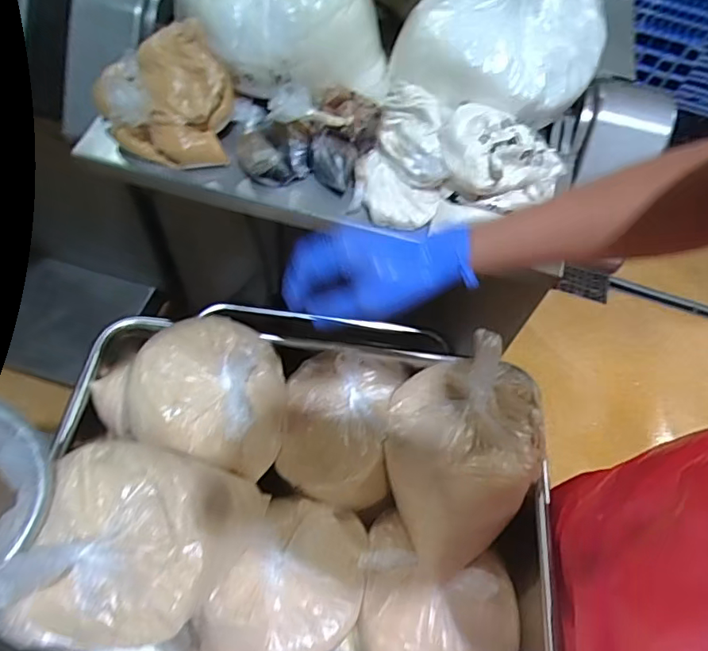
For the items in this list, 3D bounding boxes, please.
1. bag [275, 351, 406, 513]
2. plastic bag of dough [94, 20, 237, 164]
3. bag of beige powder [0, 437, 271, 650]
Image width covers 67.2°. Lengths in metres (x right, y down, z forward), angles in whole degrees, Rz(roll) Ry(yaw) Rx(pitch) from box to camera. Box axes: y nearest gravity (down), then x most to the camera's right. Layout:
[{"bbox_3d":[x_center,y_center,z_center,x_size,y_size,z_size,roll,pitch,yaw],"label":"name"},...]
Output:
[{"bbox_3d":[-0.020,0.148,0.804,0.161,0.096,0.216,9,62,1],"label":"bag"},{"bbox_3d":[-0.221,-0.270,0.624,0.154,0.100,0.146,-19,65,-13],"label":"plastic bag of dough"},{"bbox_3d":[-0.236,0.238,0.596,0.214,0.216,0.210,4,62,-2],"label":"bag of beige powder"}]

